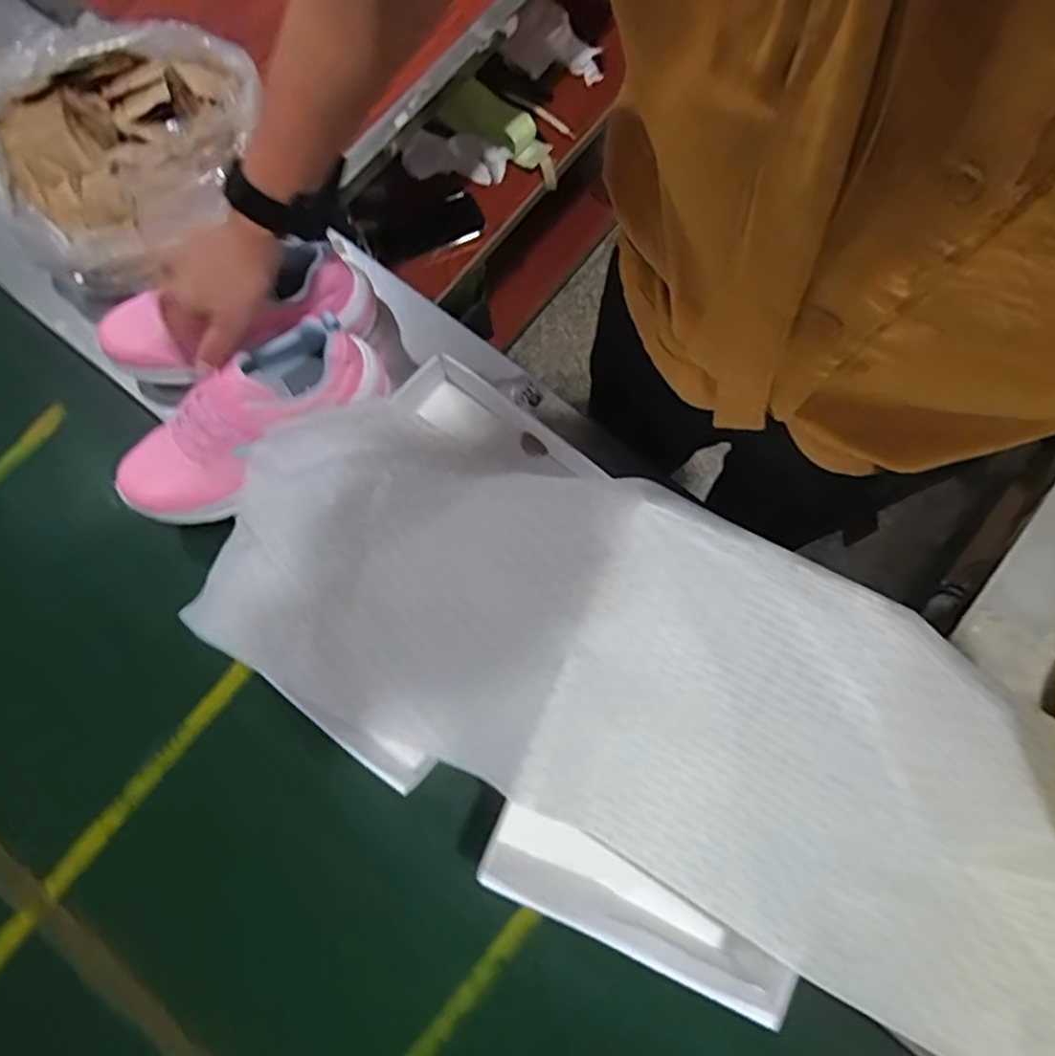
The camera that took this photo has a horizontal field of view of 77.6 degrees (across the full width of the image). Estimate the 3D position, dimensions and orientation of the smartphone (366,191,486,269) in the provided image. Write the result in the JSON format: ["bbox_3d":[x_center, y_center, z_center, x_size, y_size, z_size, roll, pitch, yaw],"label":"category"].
[{"bbox_3d":[-0.156,-0.462,1.016,0.173,0.015,0.072,-26,78,-4],"label":"smartphone"}]

